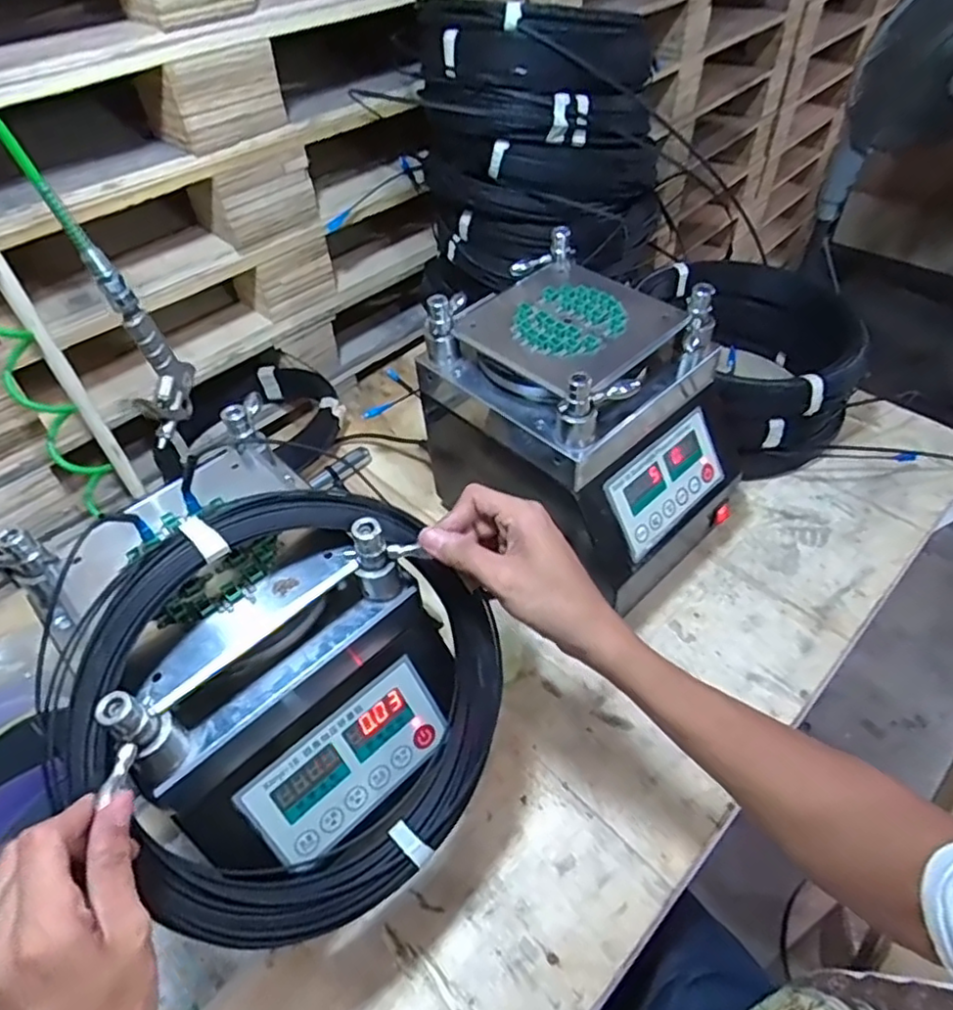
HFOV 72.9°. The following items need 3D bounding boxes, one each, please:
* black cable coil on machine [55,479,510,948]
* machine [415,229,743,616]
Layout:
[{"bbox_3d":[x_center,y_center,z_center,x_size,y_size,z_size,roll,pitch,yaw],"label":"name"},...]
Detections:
[{"bbox_3d":[-0.117,0.134,0.441,0.288,0.057,0.285,2,87,-29],"label":"black cable coil on machine"},{"bbox_3d":[0.116,-0.077,0.704,0.217,0.284,0.277,-37,57,-25],"label":"machine"}]

